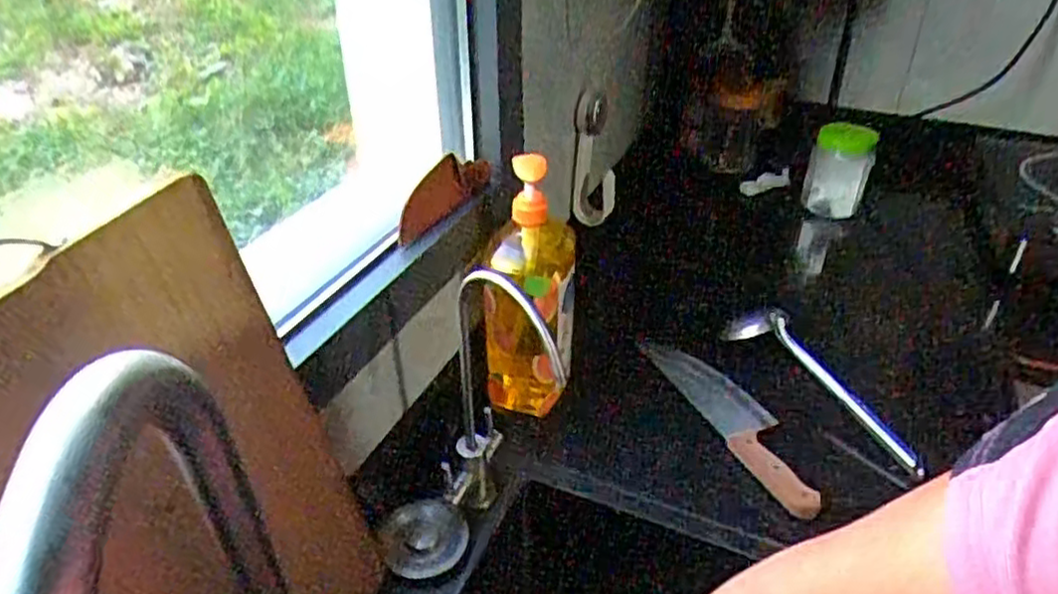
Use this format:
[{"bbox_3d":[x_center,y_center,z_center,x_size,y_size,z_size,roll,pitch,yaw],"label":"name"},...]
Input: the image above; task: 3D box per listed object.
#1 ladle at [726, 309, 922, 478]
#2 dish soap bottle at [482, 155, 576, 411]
[{"bbox_3d":[0.343,0.101,0.827,0.051,0.062,0.257,-25,55,-28],"label":"ladle"},{"bbox_3d":[0.002,0.003,0.779,0.078,0.282,0.087,11,38,19],"label":"dish soap bottle"}]

